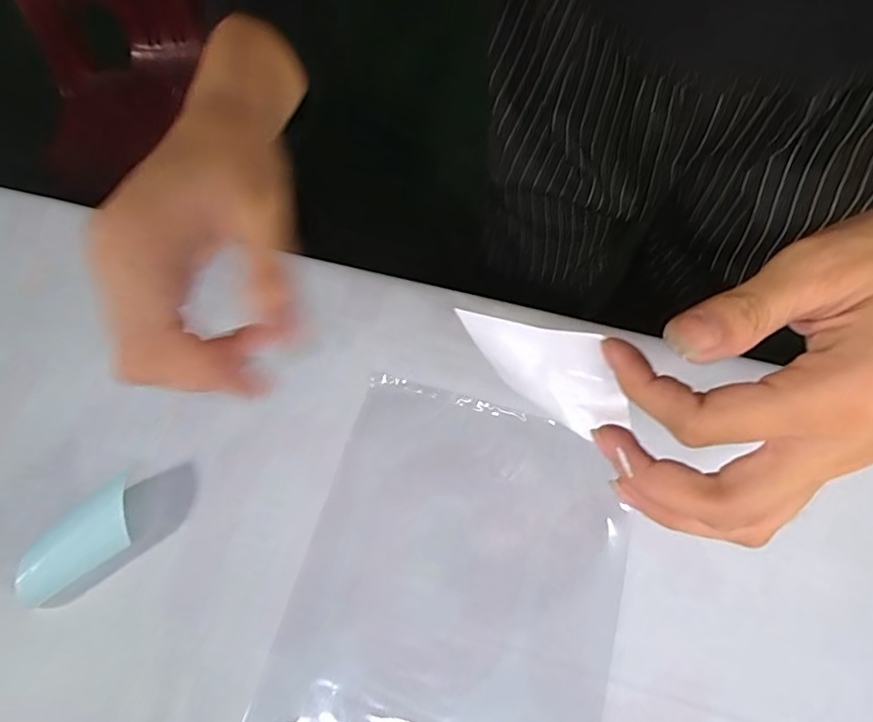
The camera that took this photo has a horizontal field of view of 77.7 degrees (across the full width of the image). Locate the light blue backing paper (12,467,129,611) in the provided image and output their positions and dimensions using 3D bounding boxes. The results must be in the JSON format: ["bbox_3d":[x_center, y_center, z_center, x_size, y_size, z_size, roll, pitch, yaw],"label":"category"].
[{"bbox_3d":[-0.235,0.117,0.355,0.079,0.027,0.046,-33,68,-11],"label":"light blue backing paper"}]

